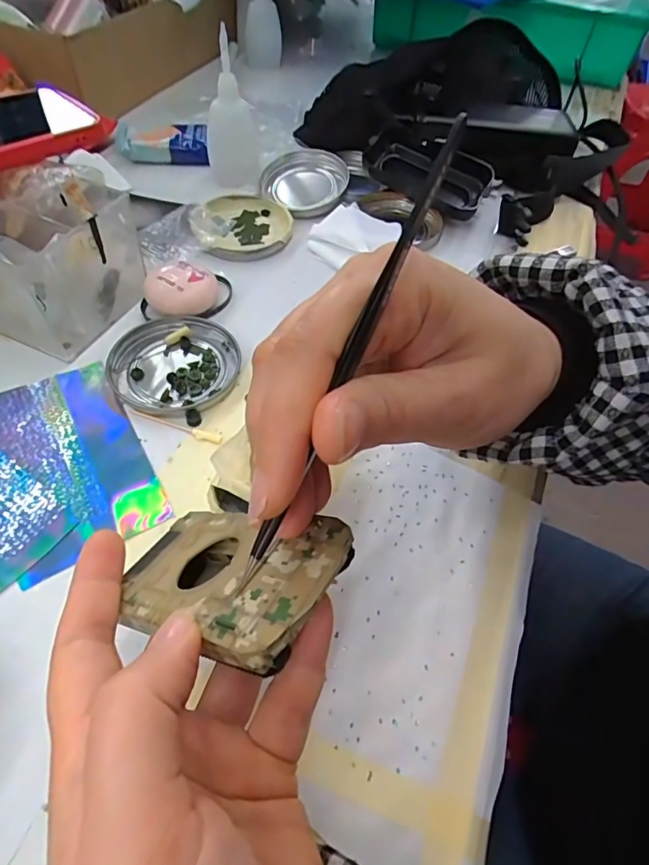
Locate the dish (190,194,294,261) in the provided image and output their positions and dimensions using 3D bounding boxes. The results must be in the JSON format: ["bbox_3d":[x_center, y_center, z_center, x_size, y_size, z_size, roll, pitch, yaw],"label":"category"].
[{"bbox_3d":[-0.068,-0.172,0.395,0.078,0.014,0.081,2,55,-3],"label":"dish"}]

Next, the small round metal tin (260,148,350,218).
[{"bbox_3d":[-0.020,-0.226,0.426,0.076,0.017,0.076,10,55,2],"label":"small round metal tin"}]

